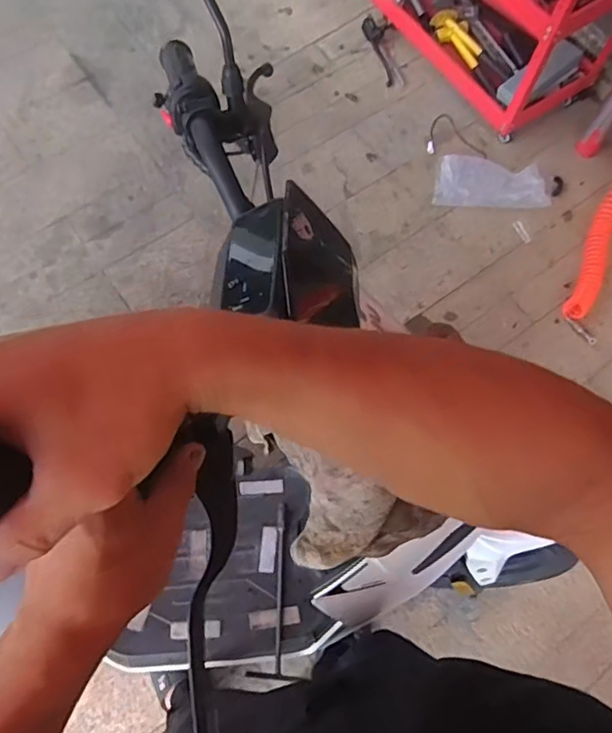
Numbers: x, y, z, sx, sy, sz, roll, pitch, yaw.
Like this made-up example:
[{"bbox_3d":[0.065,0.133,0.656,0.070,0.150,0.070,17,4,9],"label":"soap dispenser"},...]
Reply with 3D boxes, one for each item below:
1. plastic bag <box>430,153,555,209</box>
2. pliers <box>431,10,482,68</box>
[{"bbox_3d":[0.518,-0.506,1.584,0.311,0.043,0.145,8,71,2],"label":"plastic bag"},{"bbox_3d":[0.441,-0.955,1.652,0.085,0.039,0.206,-24,74,-11],"label":"pliers"}]

